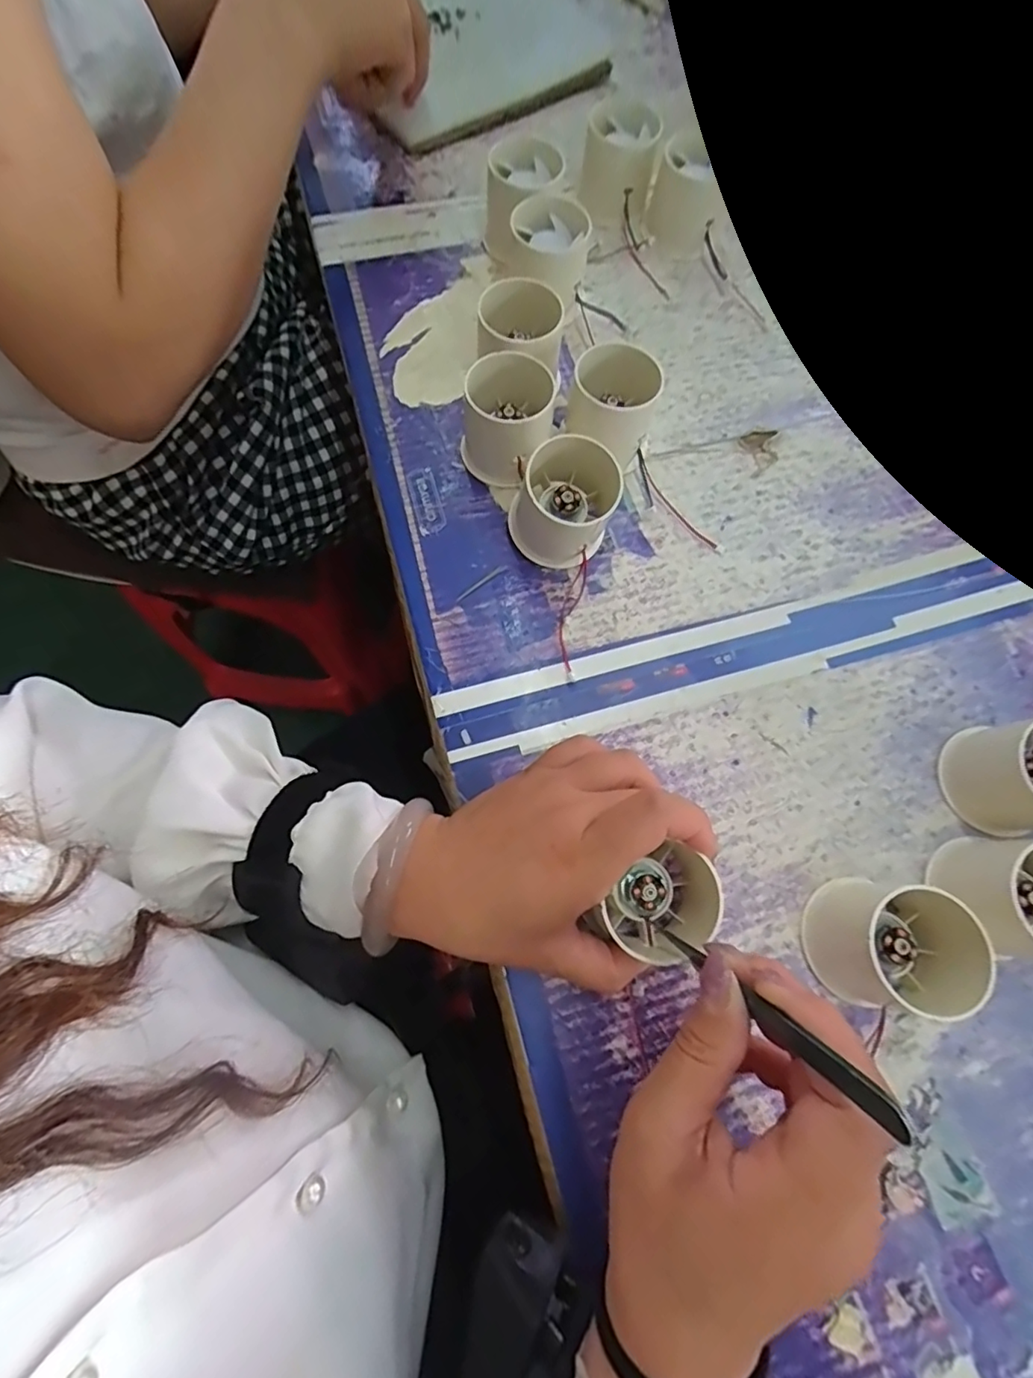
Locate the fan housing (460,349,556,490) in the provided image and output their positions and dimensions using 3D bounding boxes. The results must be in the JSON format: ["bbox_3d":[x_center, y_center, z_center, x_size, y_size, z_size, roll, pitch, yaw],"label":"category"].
[{"bbox_3d":[-0.006,-0.159,0.332,0.054,0.051,0.061,-2,73,-2],"label":"fan housing"}]

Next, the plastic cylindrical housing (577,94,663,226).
[{"bbox_3d":[0.073,-0.375,0.406,0.052,0.045,0.062,7,73,1],"label":"plastic cylindrical housing"}]

